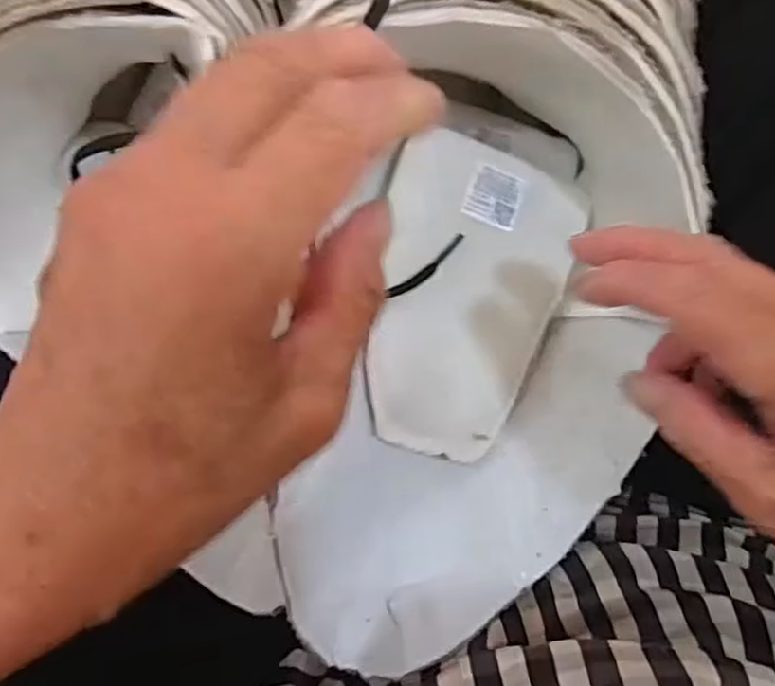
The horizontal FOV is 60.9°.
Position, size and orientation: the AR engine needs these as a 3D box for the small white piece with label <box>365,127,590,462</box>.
[{"bbox_3d":[0.034,-0.021,0.291,0.085,0.031,0.137,19,95,-1],"label":"small white piece with label"}]

